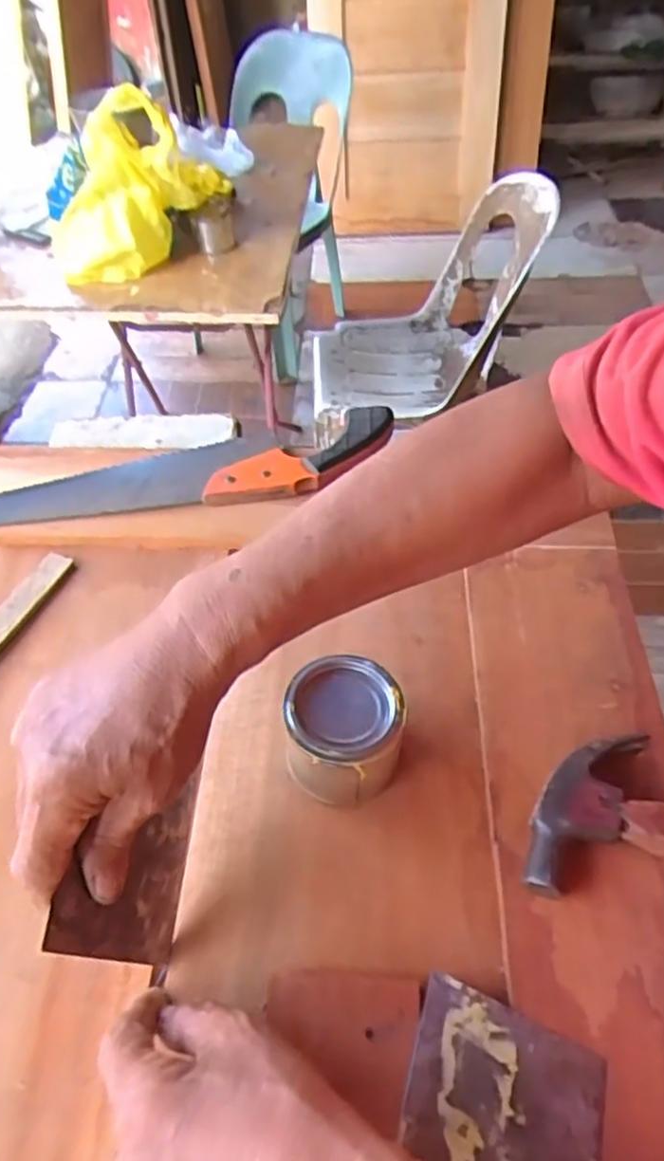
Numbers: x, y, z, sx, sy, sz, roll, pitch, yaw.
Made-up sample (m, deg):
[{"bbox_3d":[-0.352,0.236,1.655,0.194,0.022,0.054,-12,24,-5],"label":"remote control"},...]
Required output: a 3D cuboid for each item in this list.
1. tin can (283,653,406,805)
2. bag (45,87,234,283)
[{"bbox_3d":[0.008,0.092,0.433,0.069,0.059,0.071,-1,52,1],"label":"tin can"},{"bbox_3d":[-0.312,-0.582,1.033,0.281,0.242,0.116,0,52,2],"label":"bag"}]

